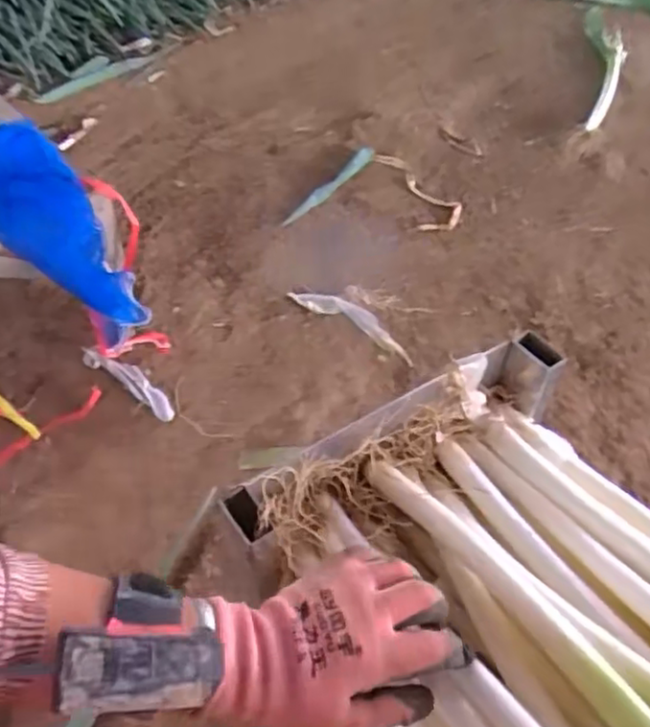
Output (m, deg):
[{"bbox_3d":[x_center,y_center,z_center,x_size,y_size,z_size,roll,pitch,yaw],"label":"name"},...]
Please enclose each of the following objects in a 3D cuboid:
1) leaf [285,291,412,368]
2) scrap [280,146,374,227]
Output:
[{"bbox_3d":[0.046,-0.069,1.027,0.217,0.010,0.050,29,58,20],"label":"leaf"},{"bbox_3d":[0.010,-0.332,1.252,0.030,0.014,0.269,30,59,21],"label":"scrap"}]

